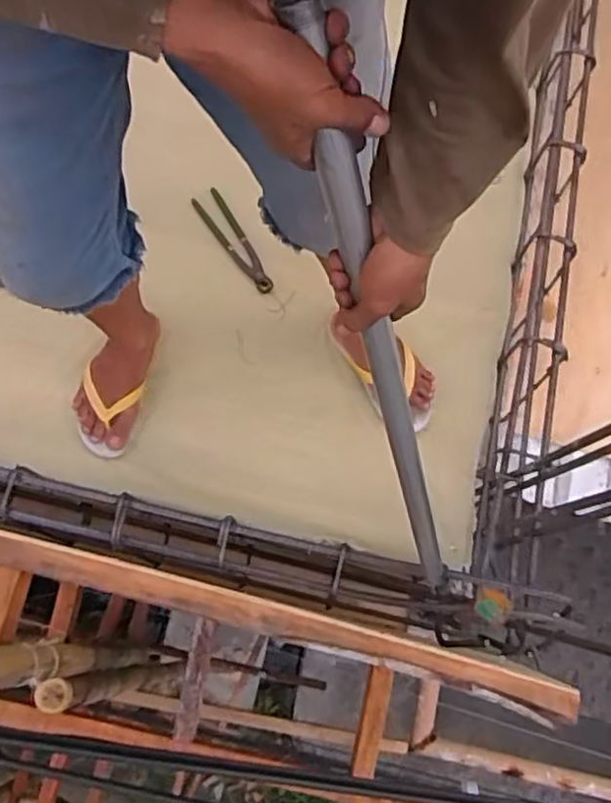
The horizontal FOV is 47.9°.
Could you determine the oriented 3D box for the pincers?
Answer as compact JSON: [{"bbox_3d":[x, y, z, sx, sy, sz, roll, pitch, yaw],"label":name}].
[{"bbox_3d":[-0.123,-0.280,1.210,0.051,0.021,0.214,-32,76,-12],"label":"pincers"}]

